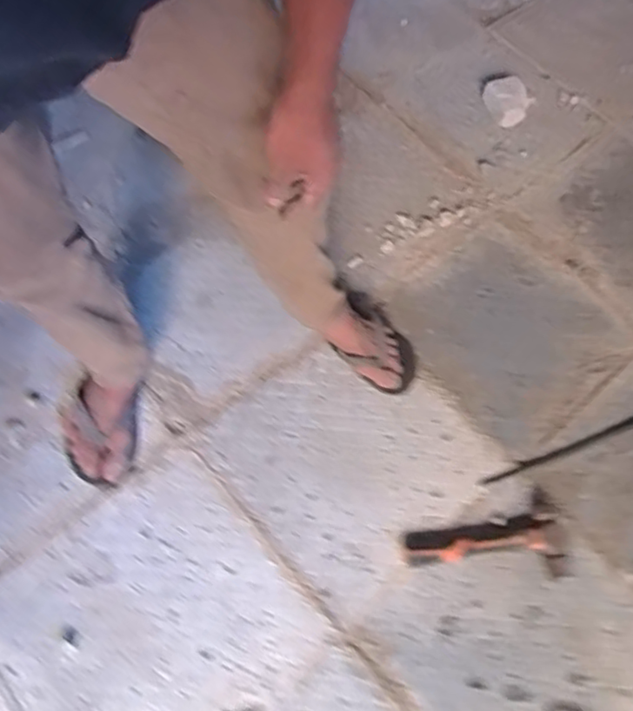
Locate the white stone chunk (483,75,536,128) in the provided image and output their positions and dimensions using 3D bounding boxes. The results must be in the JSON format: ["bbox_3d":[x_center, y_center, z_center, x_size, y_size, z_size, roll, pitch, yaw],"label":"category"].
[{"bbox_3d":[0.438,-0.579,1.426,0.088,0.047,0.120,-20,67,-12],"label":"white stone chunk"}]

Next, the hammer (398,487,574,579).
[{"bbox_3d":[0.263,0.285,0.994,0.258,0.024,0.124,-1,64,-3],"label":"hammer"}]

